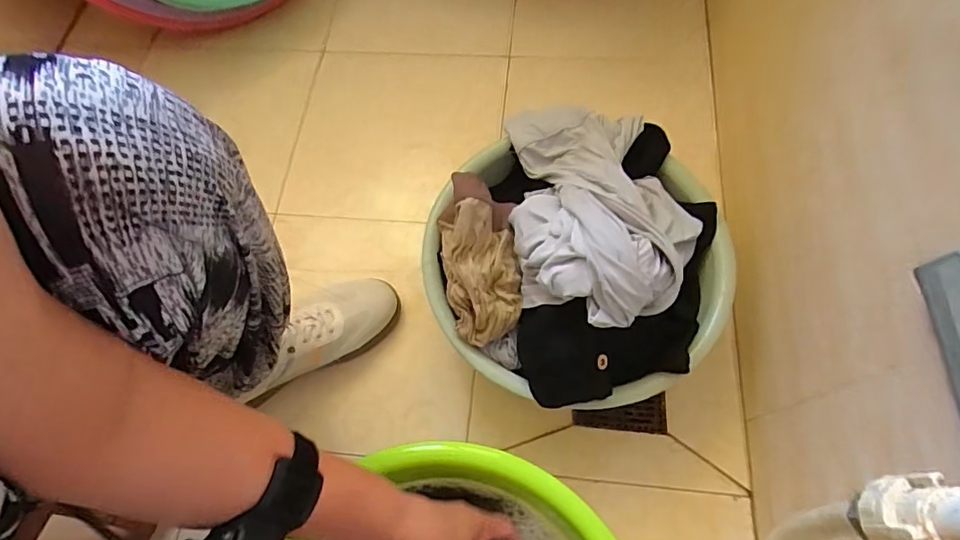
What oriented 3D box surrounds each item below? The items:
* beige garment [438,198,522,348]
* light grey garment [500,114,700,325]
[{"bbox_3d":[0.001,-0.003,0.489,0.074,0.065,0.130,-13,65,0],"label":"beige garment"},{"bbox_3d":[0.124,-0.076,0.495,0.186,0.100,0.276,-2,66,5],"label":"light grey garment"}]

